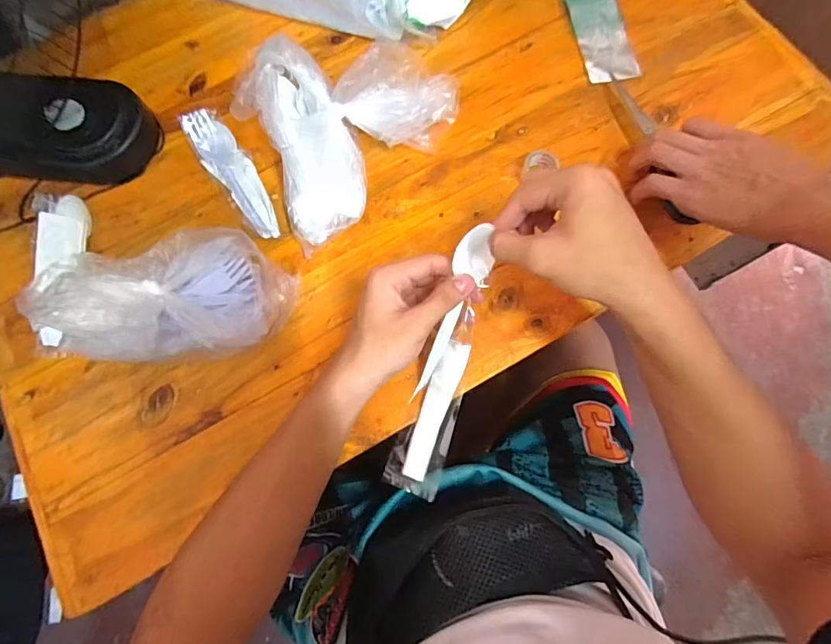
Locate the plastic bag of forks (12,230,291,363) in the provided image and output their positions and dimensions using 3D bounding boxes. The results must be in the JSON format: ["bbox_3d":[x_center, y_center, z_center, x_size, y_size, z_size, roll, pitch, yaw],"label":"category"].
[{"bbox_3d":[-0.209,-0.023,0.379,0.184,0.093,0.105,-16,77,-2],"label":"plastic bag of forks"}]

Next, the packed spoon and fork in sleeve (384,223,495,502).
[{"bbox_3d":[0.024,0.038,0.371,0.045,0.024,0.235,16,105,5],"label":"packed spoon and fork in sleeve"}]

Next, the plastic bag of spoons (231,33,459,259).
[{"bbox_3d":[-0.063,-0.199,0.415,0.192,0.094,0.174,-29,78,-5],"label":"plastic bag of spoons"}]

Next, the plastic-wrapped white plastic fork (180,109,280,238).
[{"bbox_3d":[-0.183,-0.149,0.444,0.039,0.026,0.156,-34,78,-6],"label":"plastic-wrapped white plastic fork"}]

